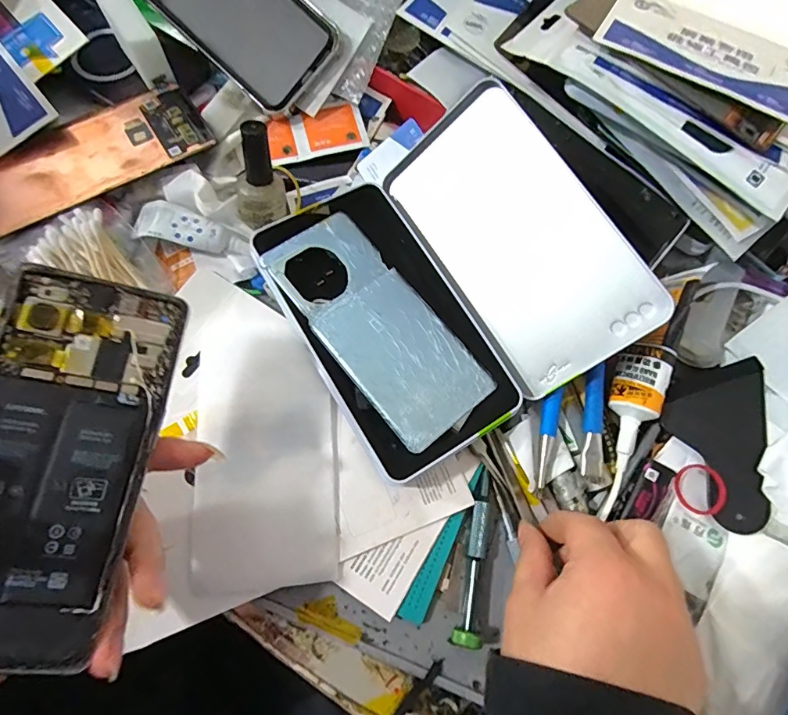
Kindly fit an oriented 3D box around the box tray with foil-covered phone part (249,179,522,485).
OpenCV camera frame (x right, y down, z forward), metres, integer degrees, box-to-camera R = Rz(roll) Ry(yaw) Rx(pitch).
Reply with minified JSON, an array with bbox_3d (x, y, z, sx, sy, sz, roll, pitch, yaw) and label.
[{"bbox_3d":[-0.008,-0.024,0.298,0.100,0.021,0.186,-29,78,-13],"label":"box tray with foil-covered phone part"}]

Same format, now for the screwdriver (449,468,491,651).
[{"bbox_3d":[0.050,0.119,0.277,0.014,0.018,0.098,12,72,-2],"label":"screwdriver"}]

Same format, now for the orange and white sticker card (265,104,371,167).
[{"bbox_3d":[-0.060,-0.174,0.354,0.075,0.010,0.042,-14,75,-9],"label":"orange and white sticker card"}]

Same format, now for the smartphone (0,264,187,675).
[{"bbox_3d":[-0.145,0.040,0.195,0.071,0.005,0.158,14,70,-17],"label":"smartphone"}]

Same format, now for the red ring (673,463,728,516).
[{"bbox_3d":[0.194,0.083,0.289,0.029,0.006,0.030,-3,73,10],"label":"red ring"}]

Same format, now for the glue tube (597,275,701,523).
[{"bbox_3d":[0.157,0.024,0.295,0.027,0.023,0.156,19,91,3],"label":"glue tube"}]

